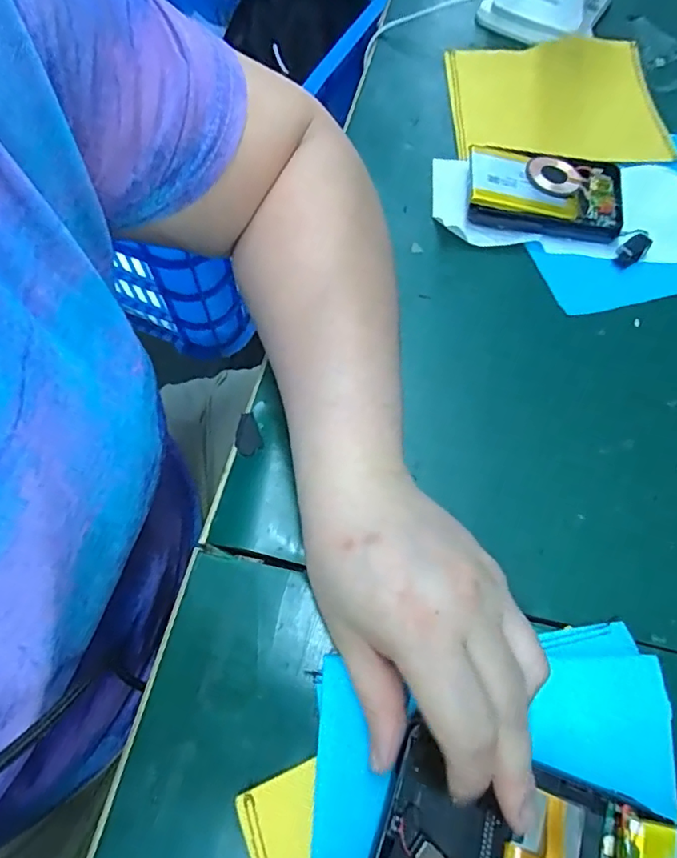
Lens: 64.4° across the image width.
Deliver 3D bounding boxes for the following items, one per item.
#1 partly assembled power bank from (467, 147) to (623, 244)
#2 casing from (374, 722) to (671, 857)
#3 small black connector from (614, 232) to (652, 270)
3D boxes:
[{"bbox_3d":[0.151,-0.172,0.392,0.110,0.022,0.070,9,63,4],"label":"partly assembled power bank"},{"bbox_3d":[0.066,0.168,0.214,0.096,0.014,0.068,19,64,10],"label":"casing"},{"bbox_3d":[0.204,-0.123,0.373,0.026,0.005,0.017,-39,109,9],"label":"small black connector"}]

